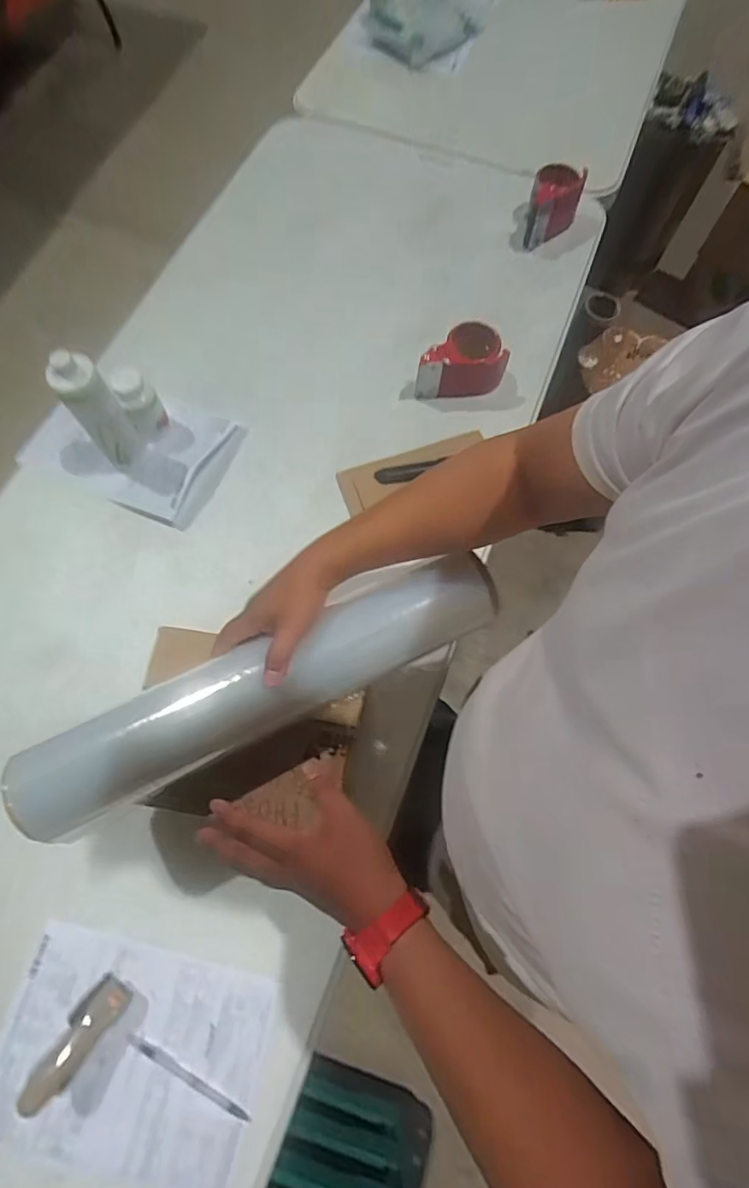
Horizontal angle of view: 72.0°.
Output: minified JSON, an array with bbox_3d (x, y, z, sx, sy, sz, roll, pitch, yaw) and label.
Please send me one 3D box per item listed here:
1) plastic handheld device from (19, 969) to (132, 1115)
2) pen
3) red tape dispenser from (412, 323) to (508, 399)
[{"bbox_3d":[-0.324,0.480,0.558,0.048,0.053,0.115,36,74,12],"label":"plastic handheld device"},{"bbox_3d":[-0.207,0.533,0.569,0.157,0.007,0.014,26,72,9],"label":"pen"},{"bbox_3d":[0.138,-0.379,0.840,0.142,0.091,0.071,-6,70,-3],"label":"red tape dispenser"}]

